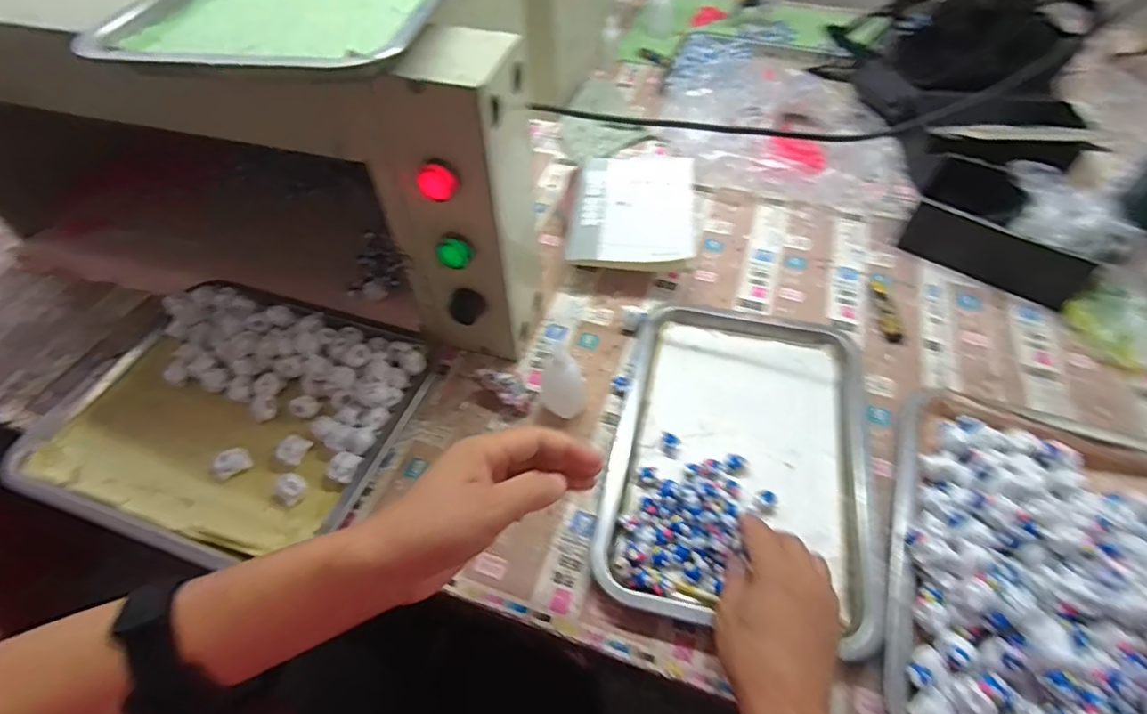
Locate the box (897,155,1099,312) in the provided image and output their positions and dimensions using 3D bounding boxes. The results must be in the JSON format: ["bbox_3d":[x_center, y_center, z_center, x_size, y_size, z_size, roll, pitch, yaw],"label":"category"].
[{"bbox_3d":[0.472,-0.148,0.629,0.196,0.077,0.101,32,60,23],"label":"box"}]

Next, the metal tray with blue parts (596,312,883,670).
[{"bbox_3d":[0.150,0.080,0.496,0.211,0.025,0.302,11,54,10],"label":"metal tray with blue parts"}]

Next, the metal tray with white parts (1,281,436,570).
[{"bbox_3d":[-0.316,0.047,0.518,0.316,0.040,0.245,14,55,12],"label":"metal tray with white parts"}]

